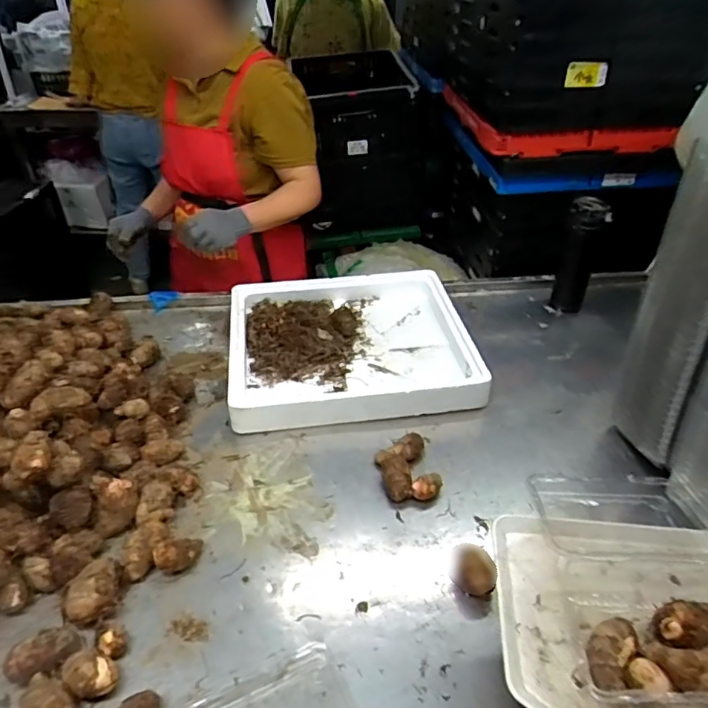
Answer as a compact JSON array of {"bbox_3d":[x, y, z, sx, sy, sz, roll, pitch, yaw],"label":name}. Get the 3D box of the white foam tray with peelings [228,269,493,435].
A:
[{"bbox_3d":[-0.012,-0.026,1.051,0.429,0.068,0.402,-6,37,-6],"label":"white foam tray with peelings"}]

